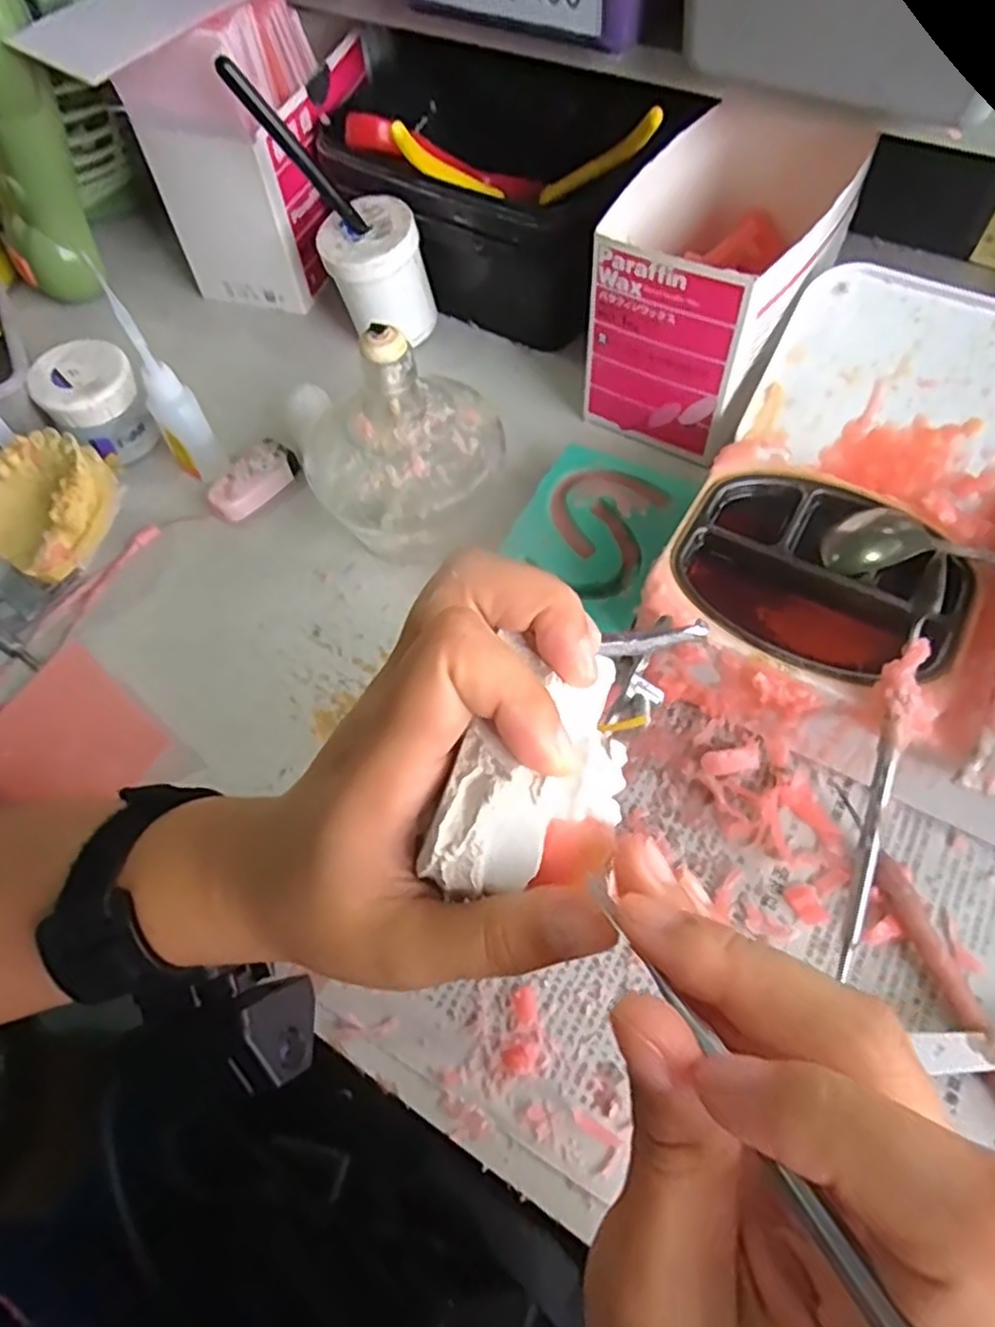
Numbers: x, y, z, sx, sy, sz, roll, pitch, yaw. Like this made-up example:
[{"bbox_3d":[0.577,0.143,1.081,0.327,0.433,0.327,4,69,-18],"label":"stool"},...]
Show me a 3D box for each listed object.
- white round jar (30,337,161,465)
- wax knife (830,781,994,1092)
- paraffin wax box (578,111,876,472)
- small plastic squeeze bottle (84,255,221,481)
[{"bbox_3d":[-0.217,-0.141,0.397,0.048,0.048,0.044,-2,60,3],"label":"white round jar"},{"bbox_3d":[0.163,0.120,0.254,0.013,0.016,0.170,-18,60,-6],"label":"wax knife"},{"bbox_3d":[0.124,-0.215,0.401,0.095,0.094,0.184,24,65,17],"label":"paraffin wax box"},{"bbox_3d":[-0.168,-0.142,0.363,0.023,0.099,0.025,-25,61,-10],"label":"small plastic squeeze bottle"}]

